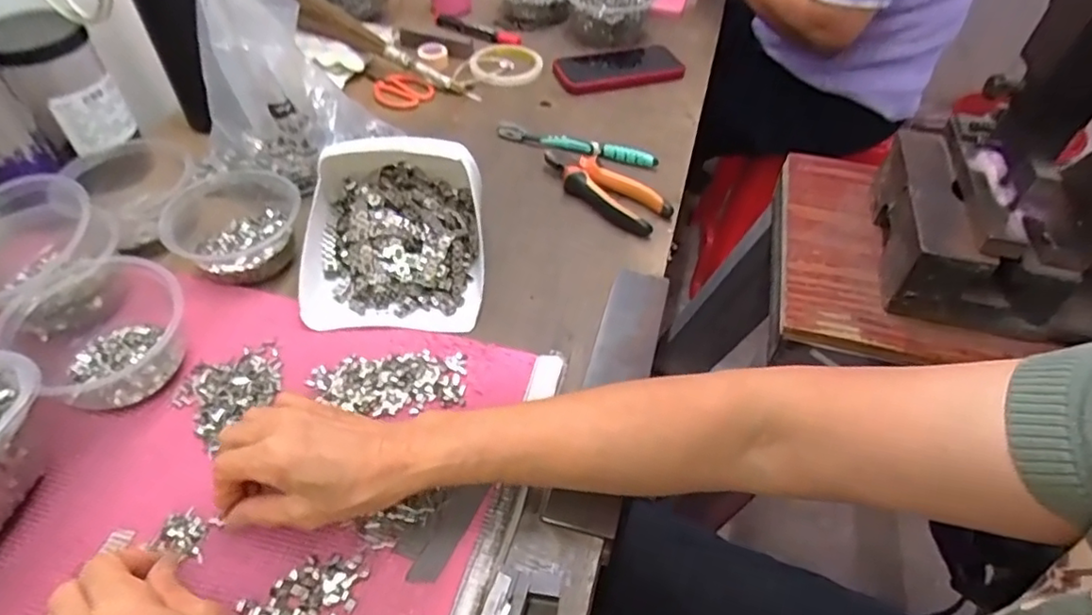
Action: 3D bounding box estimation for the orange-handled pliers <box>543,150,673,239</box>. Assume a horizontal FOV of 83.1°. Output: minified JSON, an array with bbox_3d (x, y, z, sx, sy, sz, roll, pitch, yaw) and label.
[{"bbox_3d":[0.060,-0.128,0.644,0.151,0.027,0.058,38,56,26],"label":"orange-handled pliers"}]

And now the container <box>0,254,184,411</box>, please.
[{"bbox_3d":[-0.332,0.017,0.461,0.110,0.059,0.109,2,48,-3],"label":"container"}]

